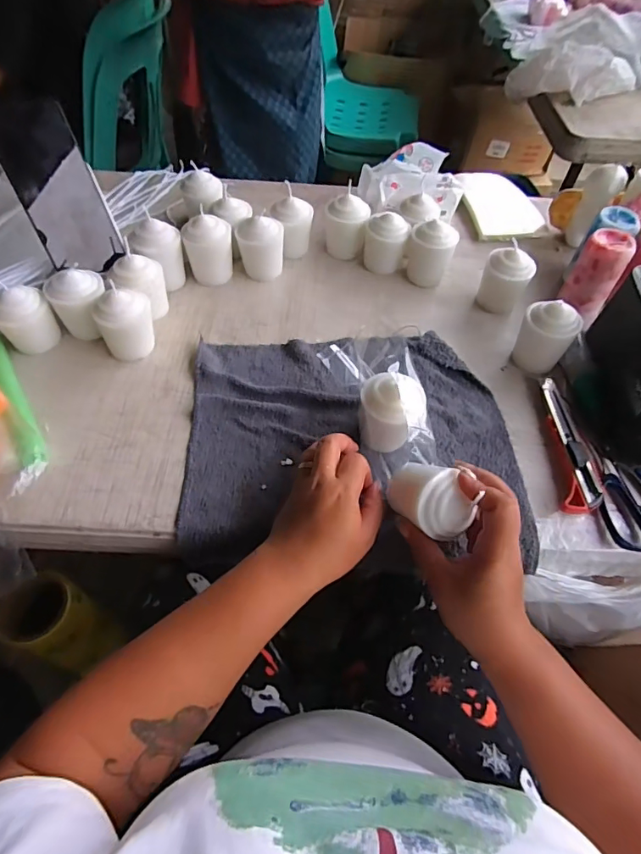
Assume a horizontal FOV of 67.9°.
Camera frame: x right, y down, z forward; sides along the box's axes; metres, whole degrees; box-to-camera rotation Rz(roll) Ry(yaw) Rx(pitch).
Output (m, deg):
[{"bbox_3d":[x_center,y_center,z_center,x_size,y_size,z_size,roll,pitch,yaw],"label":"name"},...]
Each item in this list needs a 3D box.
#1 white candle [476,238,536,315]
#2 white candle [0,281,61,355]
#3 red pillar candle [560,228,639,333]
[{"bbox_3d":[0.221,-0.179,0.578,0.044,0.071,0.051,-38,65,-24],"label":"white candle"},{"bbox_3d":[-0.312,-0.113,0.501,0.048,0.067,0.048,1,56,-2],"label":"white candle"},{"bbox_3d":[0.330,-0.184,0.577,0.049,0.093,0.051,21,58,12],"label":"red pillar candle"}]

